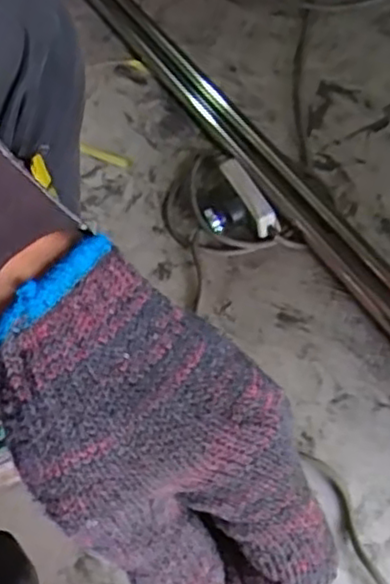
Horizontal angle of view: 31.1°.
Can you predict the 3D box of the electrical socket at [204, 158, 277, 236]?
[{"bbox_3d":[0.046,-0.110,0.870,0.075,0.039,0.118,-21,58,-13],"label":"electrical socket"}]

